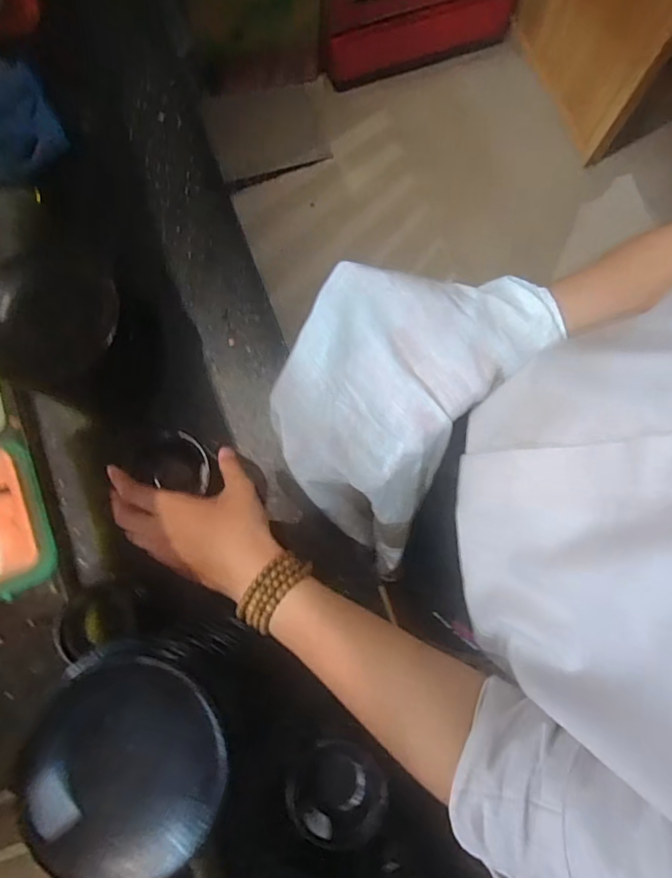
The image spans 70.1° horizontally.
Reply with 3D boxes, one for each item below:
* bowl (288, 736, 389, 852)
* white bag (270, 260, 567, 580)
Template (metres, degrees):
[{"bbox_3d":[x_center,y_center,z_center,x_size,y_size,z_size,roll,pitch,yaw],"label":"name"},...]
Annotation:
[{"bbox_3d":[0.001,0.301,0.419,0.080,0.039,0.077,0,79,1],"label":"bowl"},{"bbox_3d":[0.042,-0.032,0.404,0.171,0.057,0.256,27,98,-7],"label":"white bag"}]

